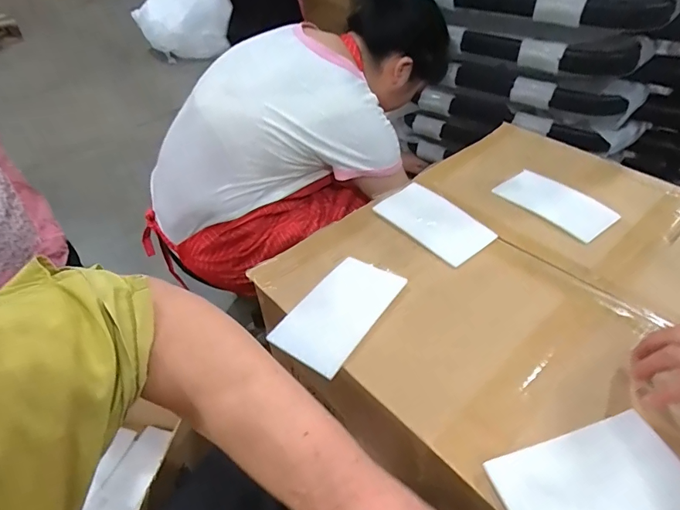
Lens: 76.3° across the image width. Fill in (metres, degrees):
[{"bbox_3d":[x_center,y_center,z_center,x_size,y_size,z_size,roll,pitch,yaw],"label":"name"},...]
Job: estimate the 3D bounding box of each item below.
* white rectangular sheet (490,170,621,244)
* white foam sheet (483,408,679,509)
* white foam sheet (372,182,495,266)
[{"bbox_3d":[0.283,-0.071,0.570,0.069,0.016,0.138,-29,49,-25],"label":"white rectangular sheet"},{"bbox_3d":[0.185,0.170,0.313,0.138,0.013,0.079,-14,45,-12],"label":"white foam sheet"},{"bbox_3d":[0.118,-0.043,0.545,0.074,0.010,0.137,-40,62,-20],"label":"white foam sheet"}]

